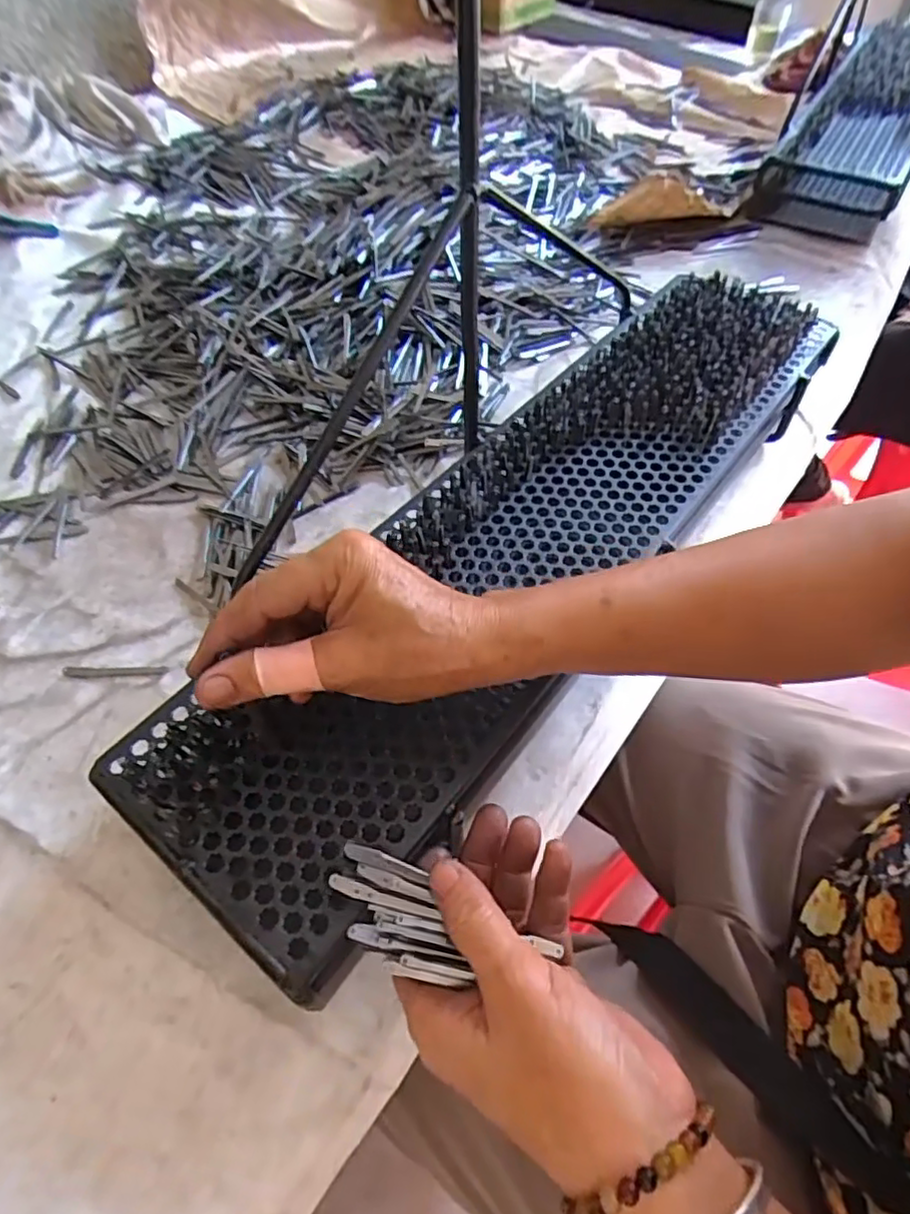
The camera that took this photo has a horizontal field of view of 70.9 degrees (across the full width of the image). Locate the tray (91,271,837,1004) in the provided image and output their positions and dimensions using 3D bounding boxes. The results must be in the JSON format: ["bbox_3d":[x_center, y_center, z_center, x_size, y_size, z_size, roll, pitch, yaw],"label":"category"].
[{"bbox_3d":[0.061,-0.069,0.399,0.151,0.023,0.575,32,62,21],"label":"tray"}]

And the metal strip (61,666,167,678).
[{"bbox_3d":[-0.216,0.041,0.406,0.066,0.004,0.007,0,68,3],"label":"metal strip"}]

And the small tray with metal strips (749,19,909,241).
[{"bbox_3d":[0.547,-0.648,0.850,0.147,0.086,0.557,25,59,17],"label":"small tray with metal strips"}]

